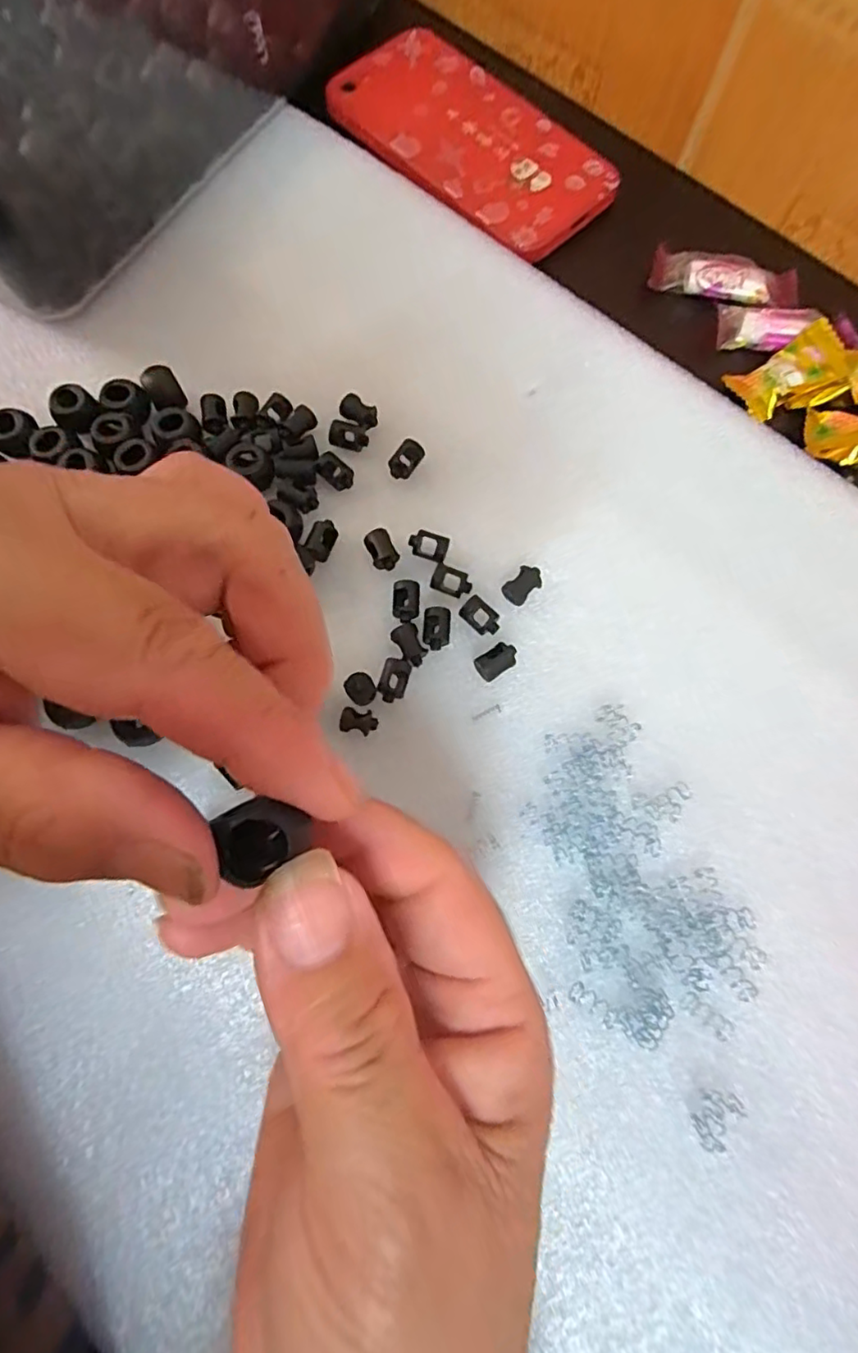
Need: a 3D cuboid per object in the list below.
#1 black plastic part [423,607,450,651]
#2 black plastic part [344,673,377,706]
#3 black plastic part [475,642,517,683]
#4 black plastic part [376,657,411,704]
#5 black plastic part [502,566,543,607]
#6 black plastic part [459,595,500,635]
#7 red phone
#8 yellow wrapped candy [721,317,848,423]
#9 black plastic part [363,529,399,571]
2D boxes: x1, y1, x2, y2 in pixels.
[{"bbox_3d":[0.003,-0.017,0.211,0.009,0.006,0.014,4,75,0],"label":"black plastic part"},{"bbox_3d":[-0.023,0.005,0.204,0.009,0.007,0.010,-37,79,-10],"label":"black plastic part"},{"bbox_3d":[0.024,-0.005,0.210,0.016,0.009,0.009,-35,78,-10],"label":"black plastic part"},{"bbox_3d":[-0.012,0.002,0.207,0.009,0.006,0.015,17,75,3],"label":"black plastic part"},{"bbox_3d":[0.035,-0.034,0.219,0.016,0.007,0.009,-42,80,-11],"label":"black plastic part"},{"bbox_3d":[0.019,-0.022,0.214,0.014,0.007,0.010,38,77,8],"label":"black plastic part"},{"bbox_3d":[0.020,-0.258,0.278,0.070,0.004,0.137,-42,80,-11],"label":"red phone"},{"bbox_3d":[0.152,-0.128,0.248,0.047,0.007,0.025,-31,77,4],"label":"yellow wrapped candy"},{"bbox_3d":[-0.017,-0.046,0.219,0.010,0.009,0.014,-26,77,-8],"label":"black plastic part"}]

